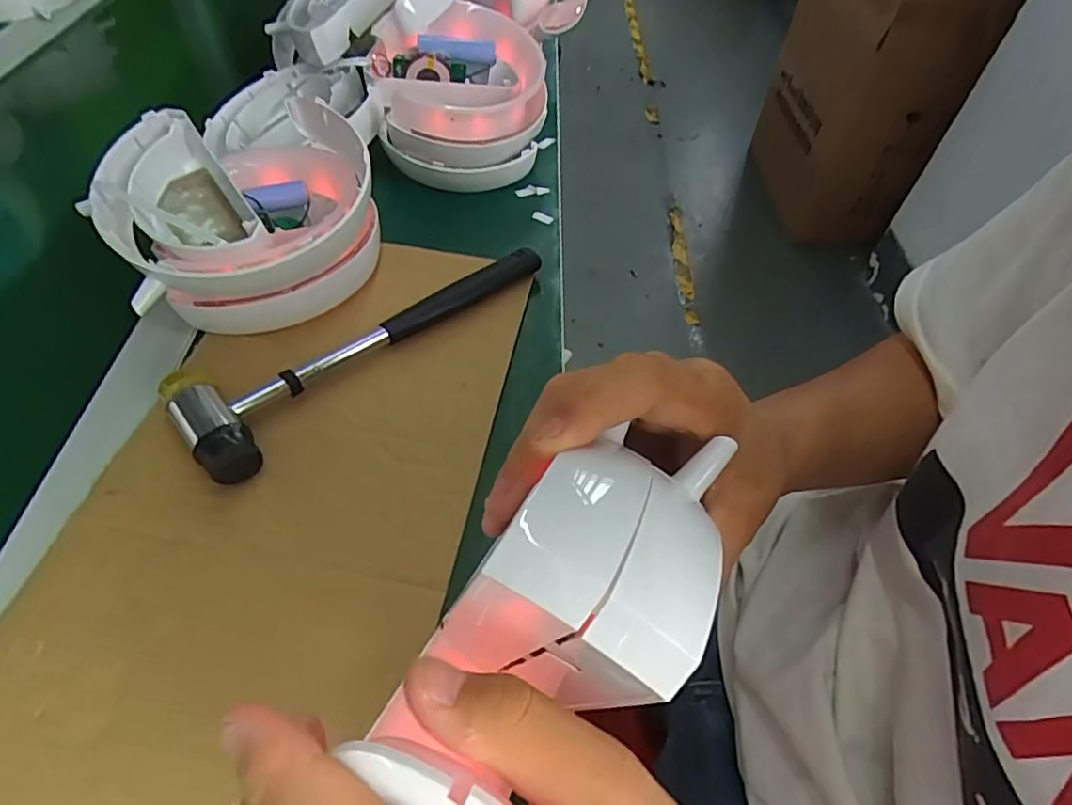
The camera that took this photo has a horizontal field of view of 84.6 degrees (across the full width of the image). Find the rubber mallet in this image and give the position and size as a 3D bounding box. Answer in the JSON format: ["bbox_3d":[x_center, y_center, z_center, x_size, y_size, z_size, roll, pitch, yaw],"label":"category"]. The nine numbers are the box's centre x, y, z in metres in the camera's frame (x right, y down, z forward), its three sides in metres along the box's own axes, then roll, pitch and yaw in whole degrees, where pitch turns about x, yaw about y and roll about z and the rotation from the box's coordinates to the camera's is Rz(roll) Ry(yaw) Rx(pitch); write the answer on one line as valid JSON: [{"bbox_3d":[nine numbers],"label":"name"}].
[{"bbox_3d":[-0.107,-0.051,0.378,0.068,0.034,0.251,35,58,21],"label":"rubber mallet"}]

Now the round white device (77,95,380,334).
[{"bbox_3d":[-0.189,-0.125,0.400,0.154,0.095,0.154,-2,49,2],"label":"round white device"}]

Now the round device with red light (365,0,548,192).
[{"bbox_3d":[-0.063,-0.259,0.505,0.145,0.089,0.147,-2,53,-6],"label":"round device with red light"}]

